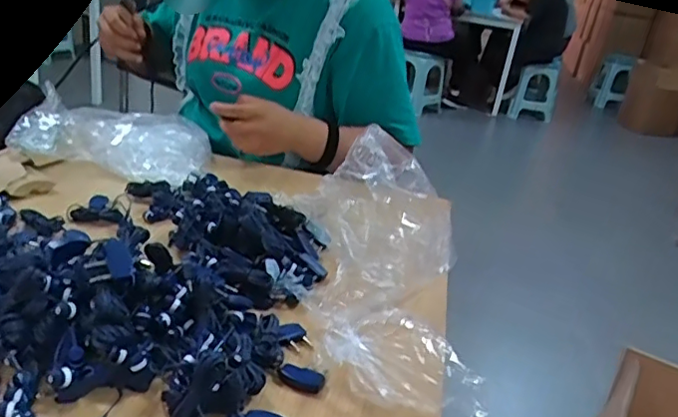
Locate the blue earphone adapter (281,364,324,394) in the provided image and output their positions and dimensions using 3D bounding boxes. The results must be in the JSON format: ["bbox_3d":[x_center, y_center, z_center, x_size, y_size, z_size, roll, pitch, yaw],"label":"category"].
[{"bbox_3d":[-0.030,0.130,0.451,0.035,0.007,0.017,17,26,21],"label":"blue earphone adapter"}]

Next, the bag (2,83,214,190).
[{"bbox_3d":[-0.316,-0.103,0.837,0.257,0.054,0.206,6,24,-7],"label":"bag"}]

